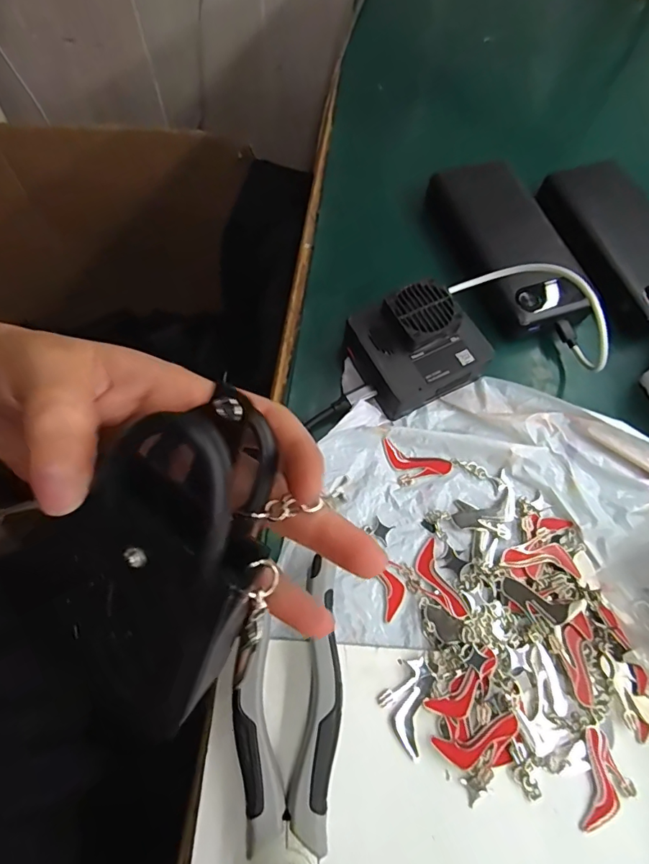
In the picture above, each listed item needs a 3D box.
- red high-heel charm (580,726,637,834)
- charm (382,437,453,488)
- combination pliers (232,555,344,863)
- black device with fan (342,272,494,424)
[{"bbox_3d":[0.148,0.182,0.244,0.027,0.004,0.046,15,68,5],"label":"red high-heel charm"},{"bbox_3d":[0.058,0.023,0.309,0.047,0.004,0.027,20,68,7],"label":"charm"},{"bbox_3d":[-0.017,0.162,0.237,0.052,0.021,0.184,-1,67,-2],"label":"combination pliers"},{"bbox_3d":[0.063,-0.057,0.319,0.080,0.044,0.066,-23,69,-10],"label":"black device with fan"}]

